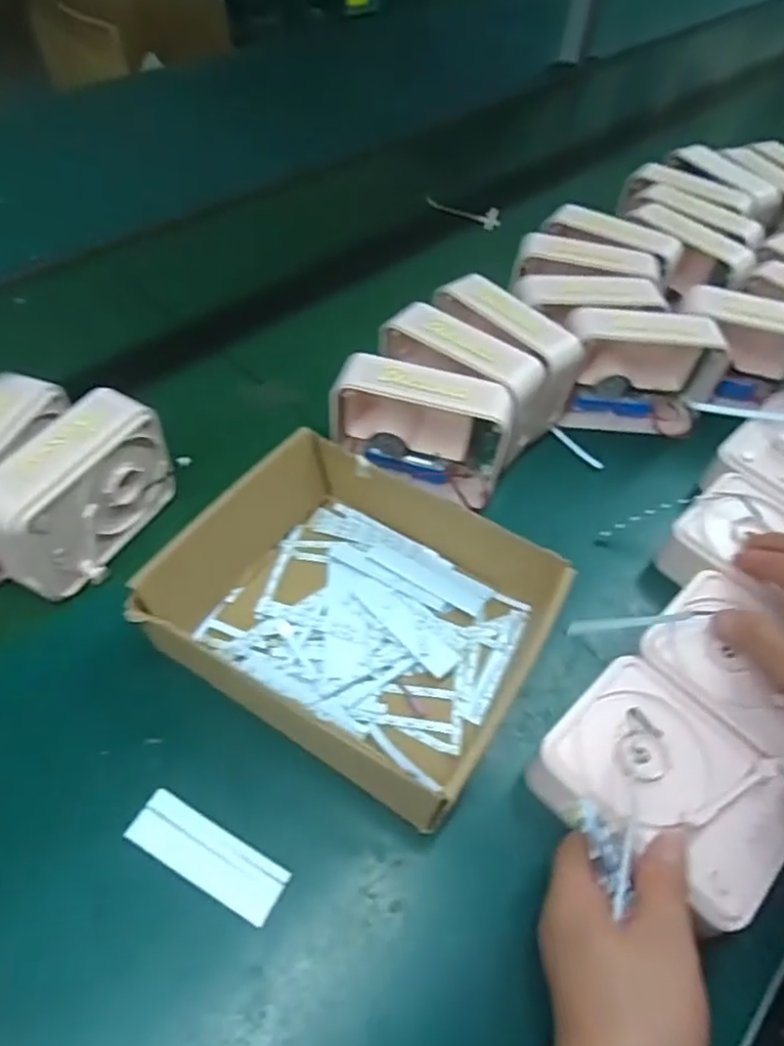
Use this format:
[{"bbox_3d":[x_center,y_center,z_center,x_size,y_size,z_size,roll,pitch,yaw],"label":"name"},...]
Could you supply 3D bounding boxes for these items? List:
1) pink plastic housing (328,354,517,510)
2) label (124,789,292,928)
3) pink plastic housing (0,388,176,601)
[{"bbox_3d":[0.024,-0.068,0.496,0.134,0.098,0.048,14,54,5],"label":"pink plastic housing"},{"bbox_3d":[-0.099,0.180,0.355,0.088,0.004,0.030,27,49,13],"label":"label"},{"bbox_3d":[-0.213,-0.019,0.454,0.057,0.092,0.131,28,57,15],"label":"pink plastic housing"}]

